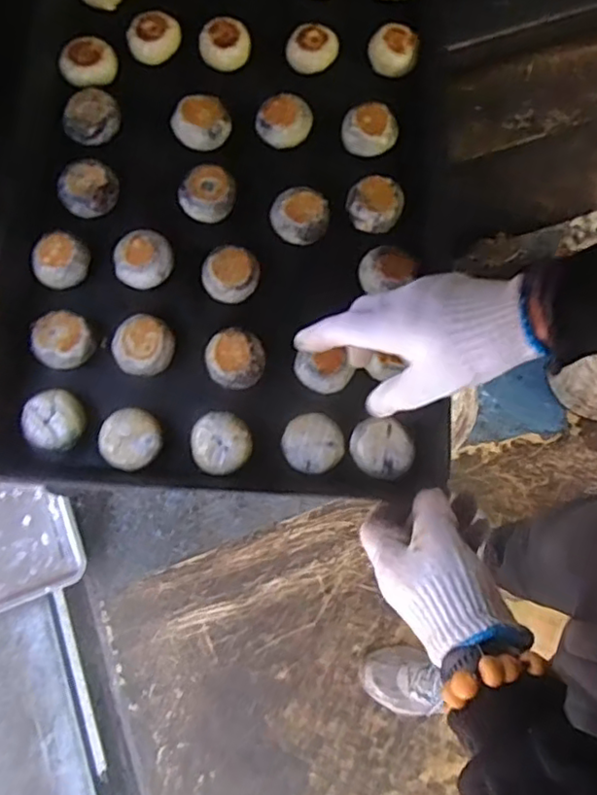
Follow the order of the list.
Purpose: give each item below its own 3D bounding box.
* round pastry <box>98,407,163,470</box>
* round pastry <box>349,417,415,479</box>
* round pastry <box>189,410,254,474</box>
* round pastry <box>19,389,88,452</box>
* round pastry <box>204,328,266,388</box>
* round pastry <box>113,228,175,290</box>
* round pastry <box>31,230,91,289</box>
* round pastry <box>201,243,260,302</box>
[{"bbox_3d":[-0.146,0.039,0.553,0.053,0.035,0.051,0,74,0],"label":"round pastry"},{"bbox_3d":[0.074,0.044,0.547,0.055,0.016,0.048,5,74,1],"label":"round pastry"},{"bbox_3d":[-0.067,0.043,0.550,0.053,0.037,0.050,0,74,0],"label":"round pastry"},{"bbox_3d":[-0.213,0.021,0.553,0.052,0.027,0.051,0,74,0],"label":"round pastry"},{"bbox_3d":[-0.057,-0.032,0.572,0.052,0.038,0.052,0,74,0],"label":"round pastry"},{"bbox_3d":[-0.144,-0.126,0.588,0.052,0.036,0.051,0,74,0],"label":"round pastry"},{"bbox_3d":[-0.216,-0.122,0.575,0.049,0.039,0.044,-42,78,-11],"label":"round pastry"},{"bbox_3d":[-0.062,-0.112,0.586,0.052,0.035,0.047,10,74,3],"label":"round pastry"}]

